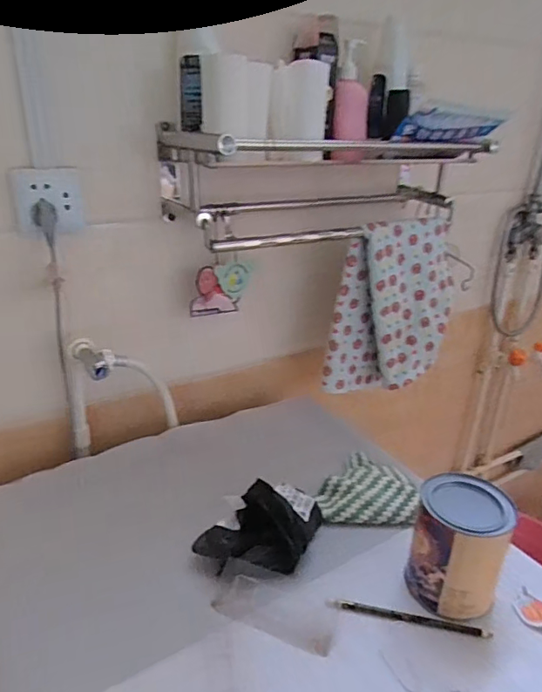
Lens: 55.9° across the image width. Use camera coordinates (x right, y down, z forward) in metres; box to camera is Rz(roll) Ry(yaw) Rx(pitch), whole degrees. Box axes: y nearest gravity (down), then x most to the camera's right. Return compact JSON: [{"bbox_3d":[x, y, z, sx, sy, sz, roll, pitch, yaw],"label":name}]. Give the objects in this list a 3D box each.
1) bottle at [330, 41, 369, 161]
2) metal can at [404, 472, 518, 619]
[{"bbox_3d":[0.131,-0.385,0.831,0.054,0.151,0.068,4,24,7],"label":"bottle"},{"bbox_3d":[0.211,0.222,0.572,0.096,0.118,0.102,1,24,0],"label":"metal can"}]

